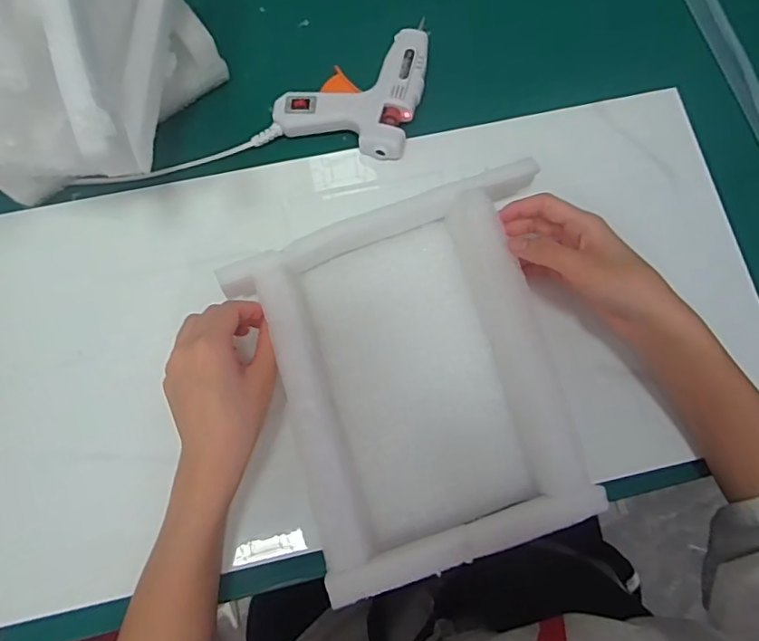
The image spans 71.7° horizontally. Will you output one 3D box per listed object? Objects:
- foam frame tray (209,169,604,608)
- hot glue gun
[{"bbox_3d":[0.029,0.031,0.354,0.191,0.046,0.234,-17,77,-4],"label":"foam frame tray"},{"bbox_3d":[-0.019,-0.198,0.442,0.108,0.028,0.117,17,77,4],"label":"hot glue gun"}]

